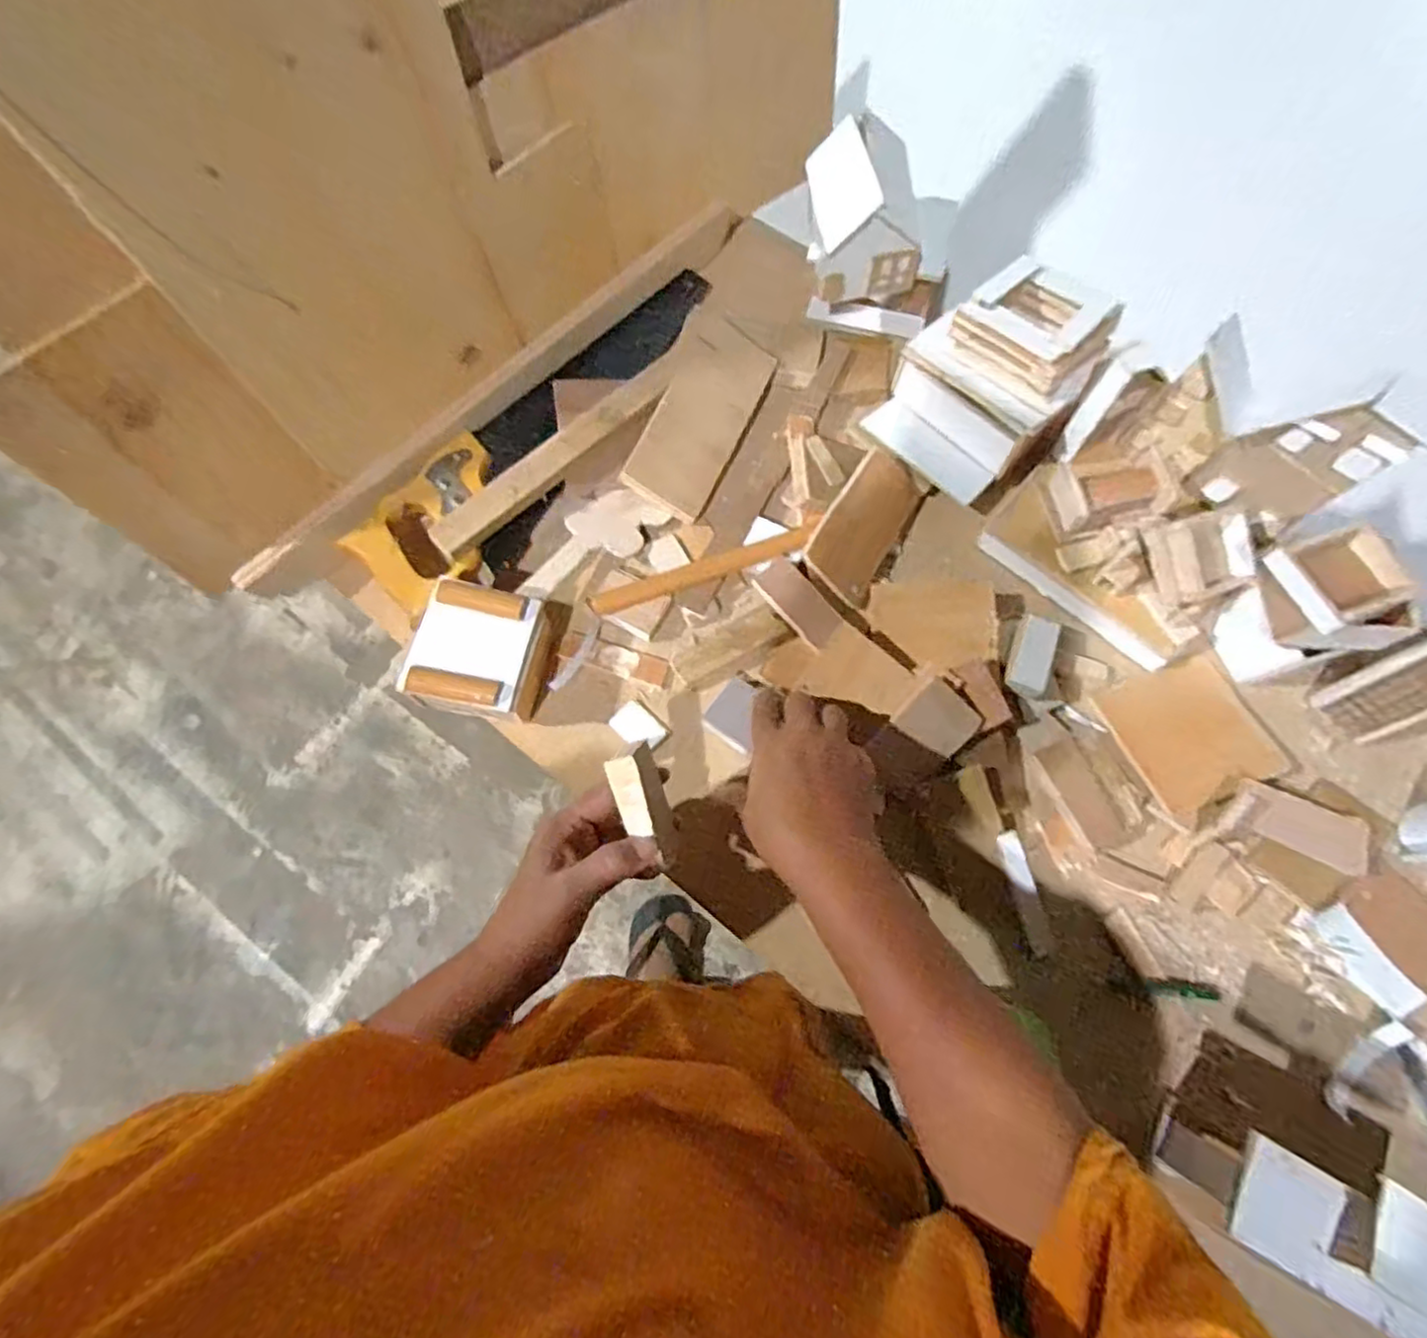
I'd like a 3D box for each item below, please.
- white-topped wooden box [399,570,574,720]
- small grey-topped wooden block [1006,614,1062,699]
[{"bbox_3d":[-0.171,-0.012,0.512,0.087,0.060,0.099,10,72,5],"label":"white-topped wooden box"},{"bbox_3d":[0.239,-0.011,0.510,0.029,0.012,0.065,23,73,9],"label":"small grey-topped wooden block"}]

